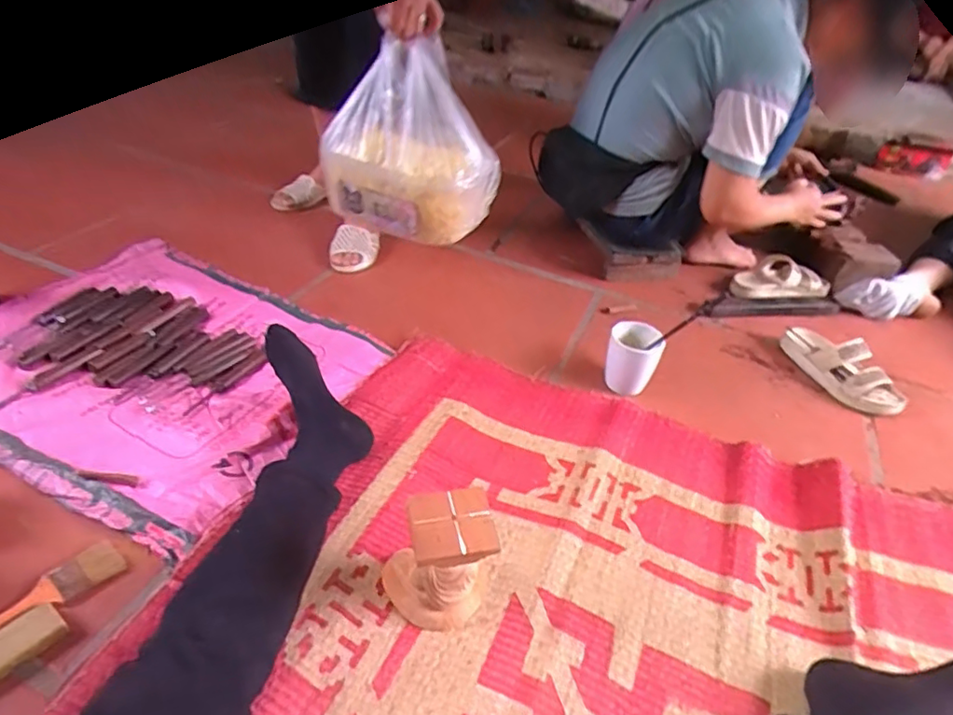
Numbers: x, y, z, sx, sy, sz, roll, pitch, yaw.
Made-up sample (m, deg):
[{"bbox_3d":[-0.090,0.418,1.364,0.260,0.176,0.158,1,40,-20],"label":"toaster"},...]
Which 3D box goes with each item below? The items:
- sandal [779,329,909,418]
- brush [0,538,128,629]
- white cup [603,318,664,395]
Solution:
[{"bbox_3d":[0.656,0.011,1.057,0.082,0.065,0.218,-13,42,-21],"label":"sandal"},{"bbox_3d":[-0.466,0.251,0.606,0.179,0.010,0.042,-29,51,-36],"label":"brush"},{"bbox_3d":[0.264,-0.001,0.997,0.083,0.096,0.082,3,39,-2],"label":"white cup"}]

